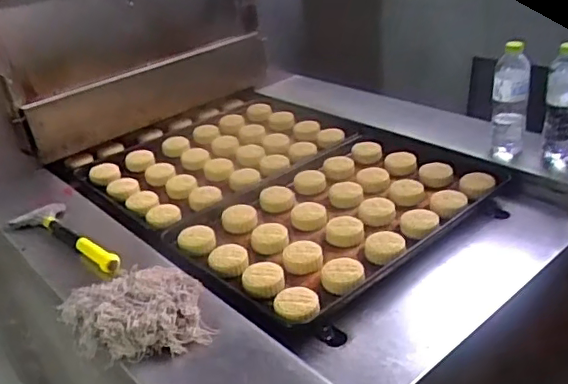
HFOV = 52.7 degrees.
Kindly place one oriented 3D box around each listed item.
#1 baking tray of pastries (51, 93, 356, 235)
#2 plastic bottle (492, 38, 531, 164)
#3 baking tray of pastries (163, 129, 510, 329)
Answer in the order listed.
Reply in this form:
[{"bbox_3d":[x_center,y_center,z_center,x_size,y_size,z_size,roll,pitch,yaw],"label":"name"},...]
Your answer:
[{"bbox_3d":[-0.174,-0.105,1.424,0.639,0.059,0.463,-31,36,-35],"label":"baking tray of pastries"},{"bbox_3d":[0.473,-0.187,1.201,0.069,0.235,0.067,6,32,20],"label":"plastic bottle"},{"bbox_3d":[0.100,0.028,1.147,0.615,0.049,0.424,-30,36,-34],"label":"baking tray of pastries"}]

